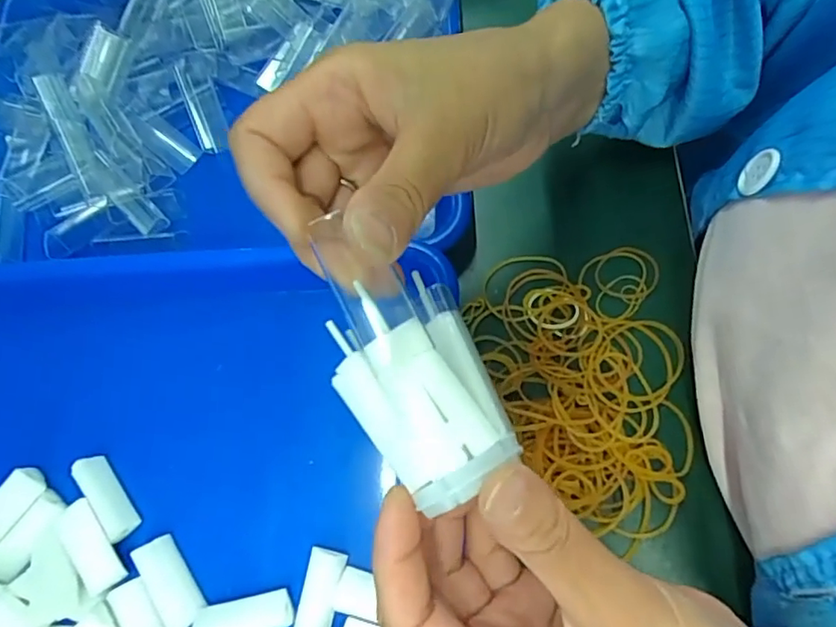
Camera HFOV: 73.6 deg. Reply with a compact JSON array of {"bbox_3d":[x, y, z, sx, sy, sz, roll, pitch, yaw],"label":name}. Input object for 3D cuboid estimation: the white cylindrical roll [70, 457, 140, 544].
[{"bbox_3d":[-0.167,0.098,0.299,0.015,0.010,0.047,-36,72,-5],"label":"white cylindrical roll"}]

